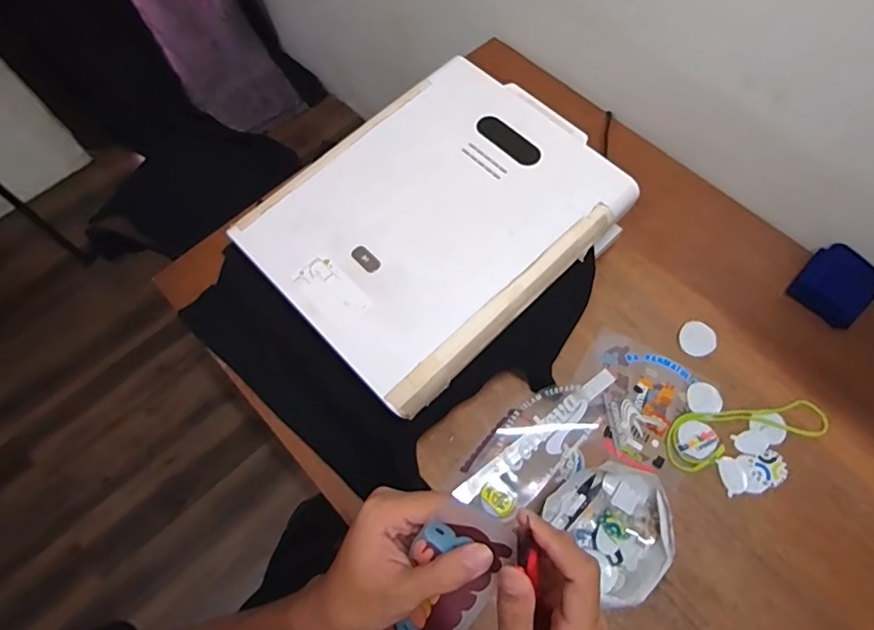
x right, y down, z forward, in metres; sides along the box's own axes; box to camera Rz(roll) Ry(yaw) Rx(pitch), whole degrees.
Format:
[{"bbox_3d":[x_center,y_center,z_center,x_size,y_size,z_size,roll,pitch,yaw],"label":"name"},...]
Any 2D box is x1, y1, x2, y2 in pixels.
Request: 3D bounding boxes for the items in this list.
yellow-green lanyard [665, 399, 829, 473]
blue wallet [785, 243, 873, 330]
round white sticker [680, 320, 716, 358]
[{"bbox_3d":[0.473,0.174,0.782,0.249,0.009,0.081,-14,67,-4],"label":"yellow-green lanyard"},{"bbox_3d":[0.677,-0.052,0.857,0.136,0.029,0.106,-43,72,-15],"label":"blue wallet"},{"bbox_3d":[0.436,0.040,0.845,0.055,0.004,0.060,-5,68,11],"label":"round white sticker"}]

